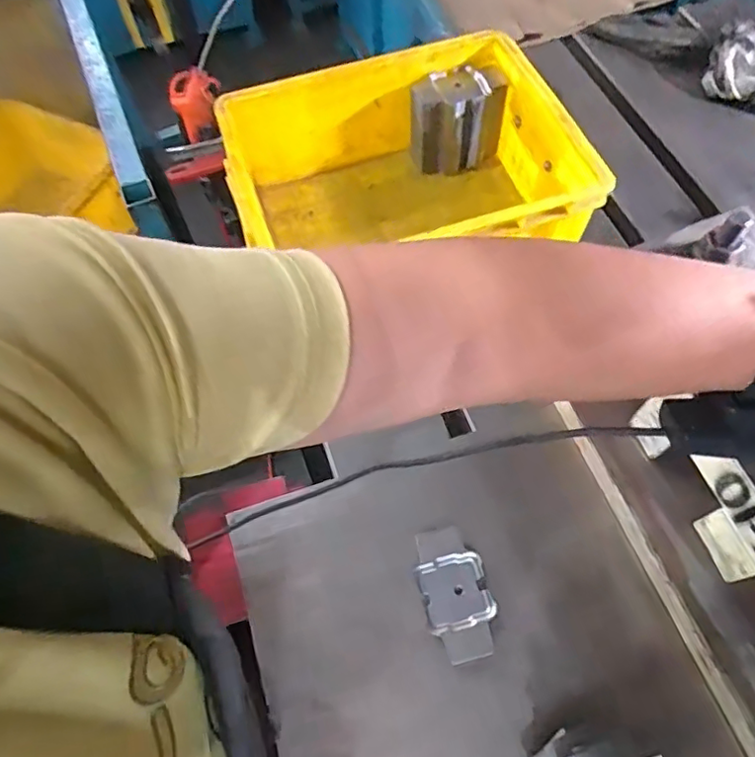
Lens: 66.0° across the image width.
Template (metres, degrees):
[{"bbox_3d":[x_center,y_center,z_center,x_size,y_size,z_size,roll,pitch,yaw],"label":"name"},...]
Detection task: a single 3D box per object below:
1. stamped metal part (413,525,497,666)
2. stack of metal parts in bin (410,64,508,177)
[{"bbox_3d":[0.065,0.177,0.482,0.053,0.013,0.103,-14,60,-7],"label":"stamped metal part"},{"bbox_3d":[0.087,-0.292,0.664,0.105,0.089,0.060,-10,60,-5],"label":"stack of metal parts in bin"}]

